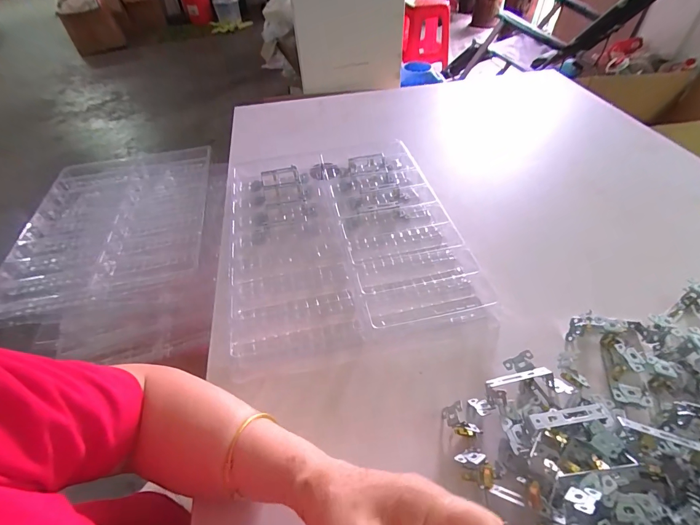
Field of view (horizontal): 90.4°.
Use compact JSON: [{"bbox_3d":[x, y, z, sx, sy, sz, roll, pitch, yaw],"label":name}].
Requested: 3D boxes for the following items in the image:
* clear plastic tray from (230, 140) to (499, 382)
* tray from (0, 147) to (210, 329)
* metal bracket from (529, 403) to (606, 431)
[{"bbox_3d":[-0.012,-0.056,0.554,0.353,0.034,0.449,-10,47,-5],"label":"clear plastic tray"},{"bbox_3d":[-0.453,-0.087,0.675,0.332,0.050,0.437,-10,47,-5],"label":"tray"},{"bbox_3d":[0.199,0.140,0.317,0.067,0.009,0.013,-8,47,-3],"label":"metal bracket"}]

